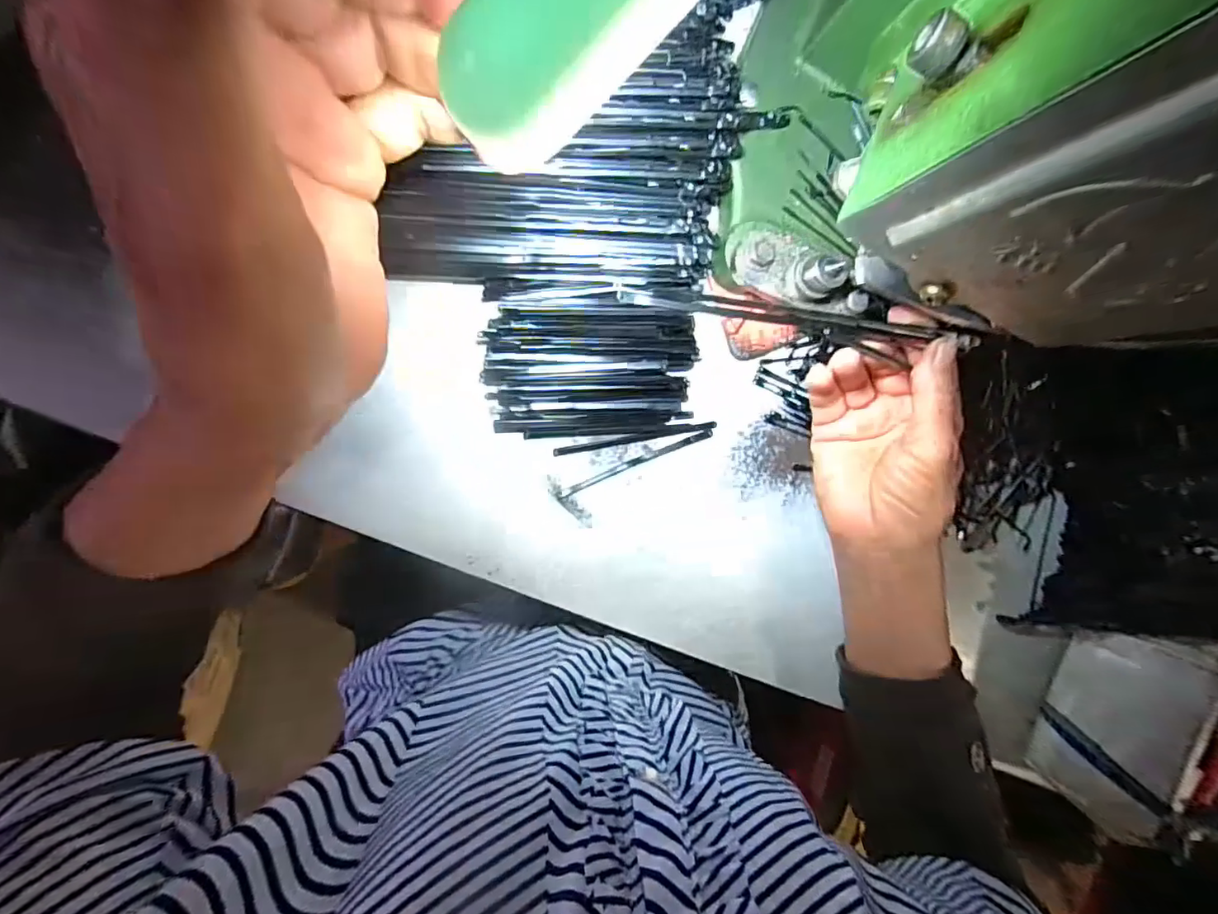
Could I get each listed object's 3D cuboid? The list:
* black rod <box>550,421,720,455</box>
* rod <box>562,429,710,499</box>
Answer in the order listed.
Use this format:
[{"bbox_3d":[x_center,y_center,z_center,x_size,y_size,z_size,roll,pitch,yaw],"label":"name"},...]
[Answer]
[{"bbox_3d":[0.017,-0.011,0.325,0.099,0.004,0.005,-10,97,-7],"label":"black rod"},{"bbox_3d":[0.017,0.003,0.326,0.099,0.005,0.007,-22,98,-5],"label":"rod"}]

